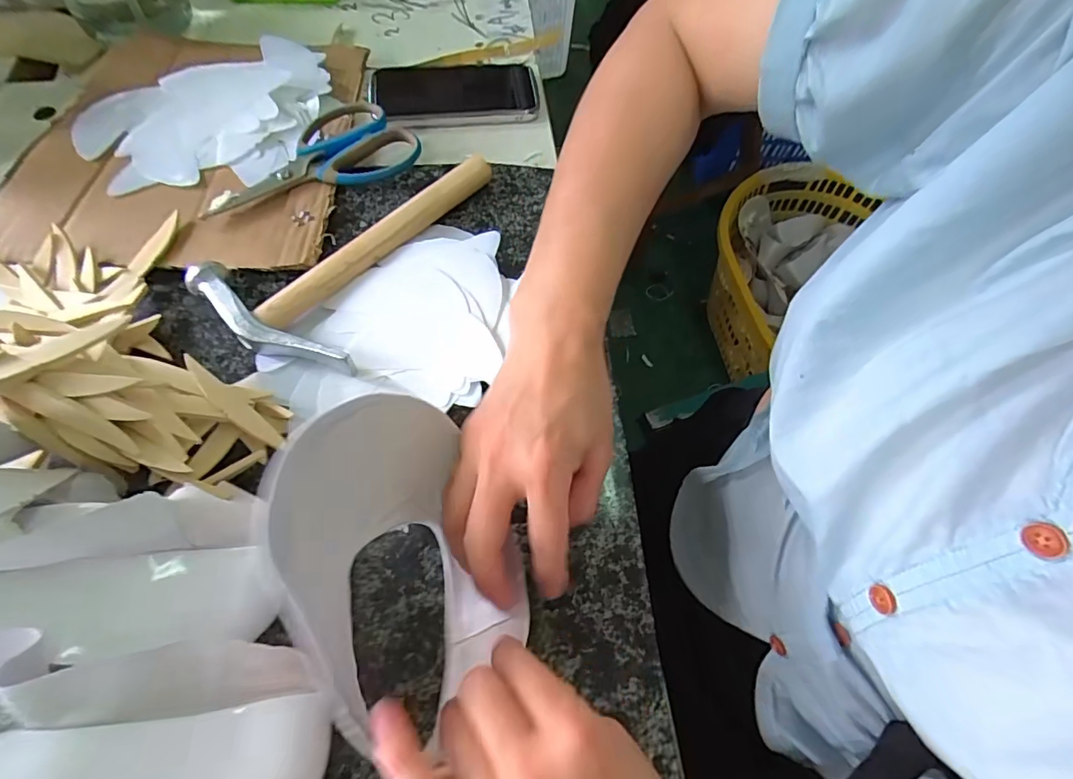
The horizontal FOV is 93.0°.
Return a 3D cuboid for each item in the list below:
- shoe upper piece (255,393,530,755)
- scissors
[{"bbox_3d":[-0.066,0.081,0.257,0.090,0.110,0.138,-22,68,-13],"label":"shoe upper piece"},{"bbox_3d":[-0.198,-0.209,0.447,0.180,0.015,0.096,-24,67,-11],"label":"scissors"}]

